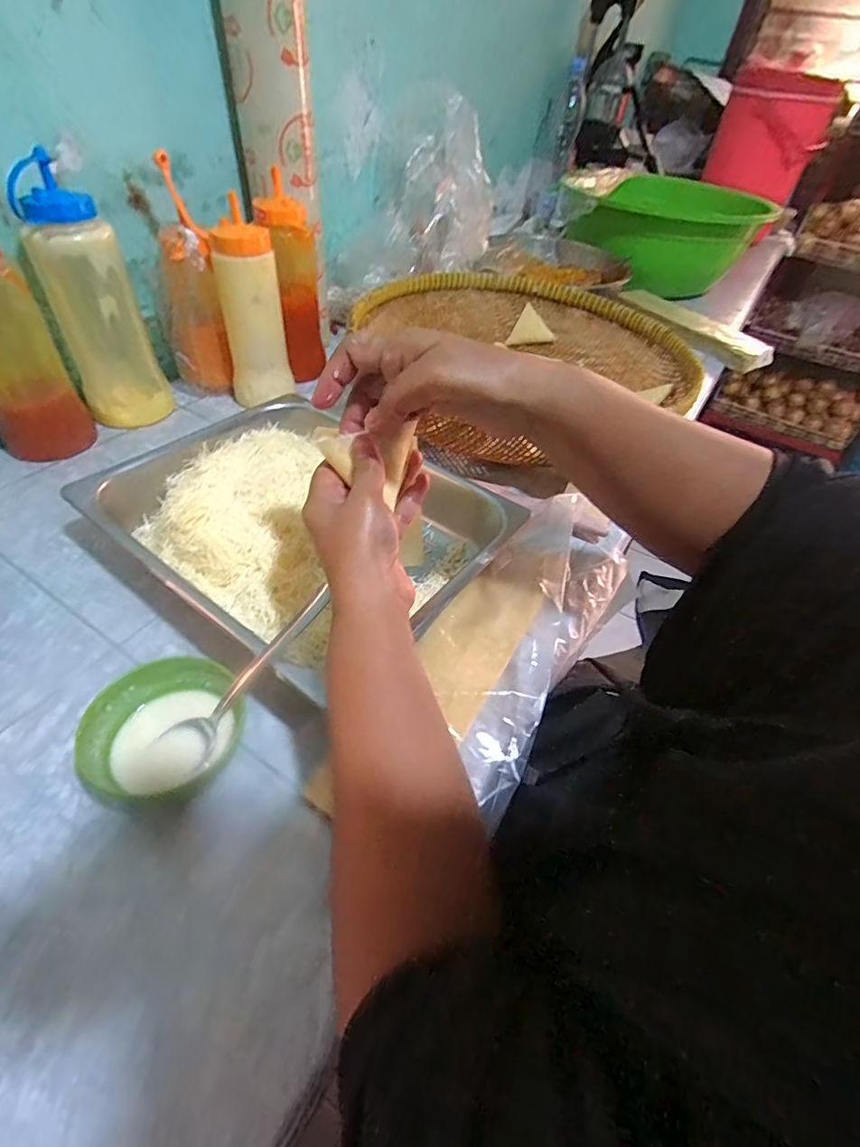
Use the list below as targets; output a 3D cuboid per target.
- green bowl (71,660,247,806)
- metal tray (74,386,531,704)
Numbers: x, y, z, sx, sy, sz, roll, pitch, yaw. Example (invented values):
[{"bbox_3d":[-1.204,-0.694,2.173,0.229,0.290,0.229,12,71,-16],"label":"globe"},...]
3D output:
[{"bbox_3d":[-0.168,0.102,0.330,0.086,0.043,0.081,3,45,-3],"label":"green bowl"},{"bbox_3d":[-0.131,-0.046,0.466,0.287,0.062,0.238,32,50,22],"label":"metal tray"}]

